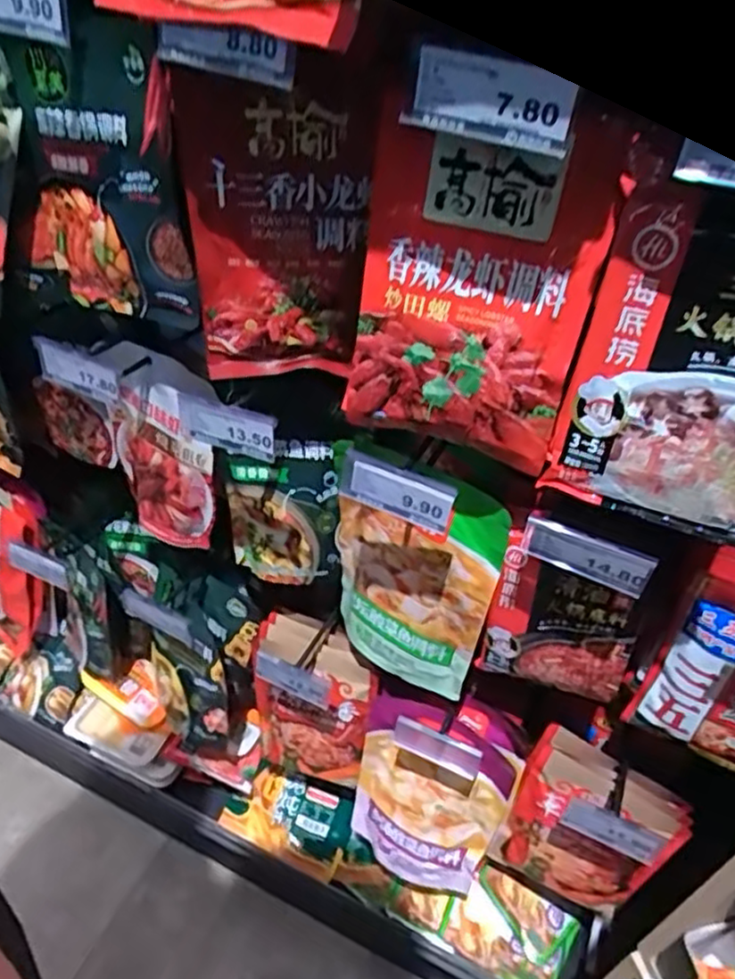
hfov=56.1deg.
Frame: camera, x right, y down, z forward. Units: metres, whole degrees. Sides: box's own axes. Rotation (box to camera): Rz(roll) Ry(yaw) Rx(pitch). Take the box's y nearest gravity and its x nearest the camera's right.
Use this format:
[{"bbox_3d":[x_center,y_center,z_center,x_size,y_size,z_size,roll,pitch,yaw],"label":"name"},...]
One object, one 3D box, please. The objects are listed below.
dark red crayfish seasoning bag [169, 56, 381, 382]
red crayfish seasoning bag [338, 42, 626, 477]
[{"bbox_3d":[-0.076,-0.210,0.576,0.149,0.250,0.042,9,40,3],"label":"dark red crayfish seasoning bag"},{"bbox_3d":[0.072,-0.144,0.508,0.172,0.246,0.048,19,31,15],"label":"red crayfish seasoning bag"}]

